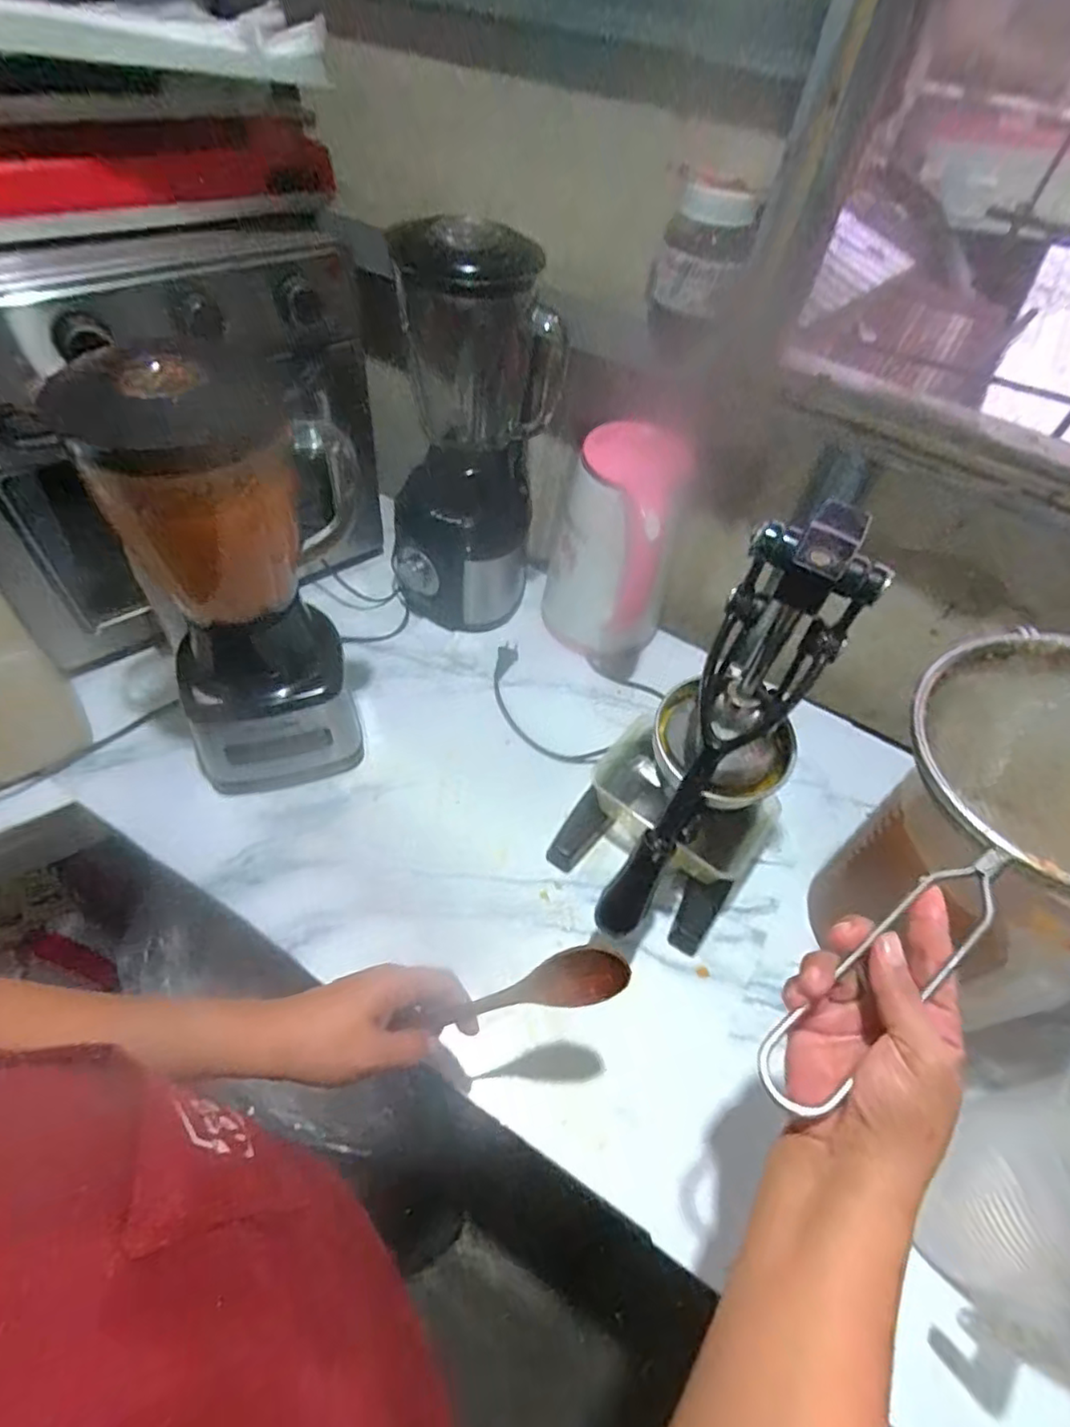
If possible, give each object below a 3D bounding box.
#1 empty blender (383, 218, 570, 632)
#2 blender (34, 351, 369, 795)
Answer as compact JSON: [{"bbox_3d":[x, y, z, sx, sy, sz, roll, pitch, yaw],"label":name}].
[{"bbox_3d":[-0.078,-0.301,0.730,0.187,0.412,0.181,-4,53,-8],"label":"empty blender"},{"bbox_3d":[-0.247,-0.108,0.580,0.168,0.400,0.184,2,53,-3],"label":"blender"}]

